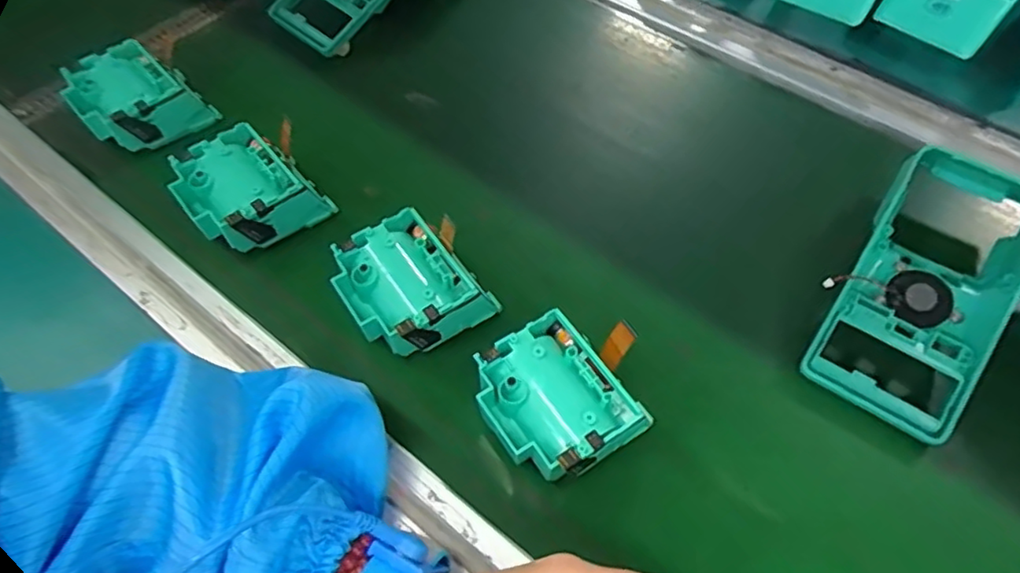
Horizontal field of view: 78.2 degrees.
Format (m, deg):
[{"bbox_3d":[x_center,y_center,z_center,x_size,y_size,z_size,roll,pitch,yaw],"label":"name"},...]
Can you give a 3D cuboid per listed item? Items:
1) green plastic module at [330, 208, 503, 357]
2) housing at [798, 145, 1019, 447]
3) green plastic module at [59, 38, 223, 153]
[{"bbox_3d":[-0.059,0.001,0.373,0.073,0.051,0.073,-32,62,-17],"label":"green plastic module"},{"bbox_3d":[0.249,-0.007,0.377,0.092,0.056,0.191,31,64,20],"label":"housing"},{"bbox_3d":[-0.281,-0.143,0.471,0.079,0.036,0.083,-38,64,-20],"label":"green plastic module"}]

